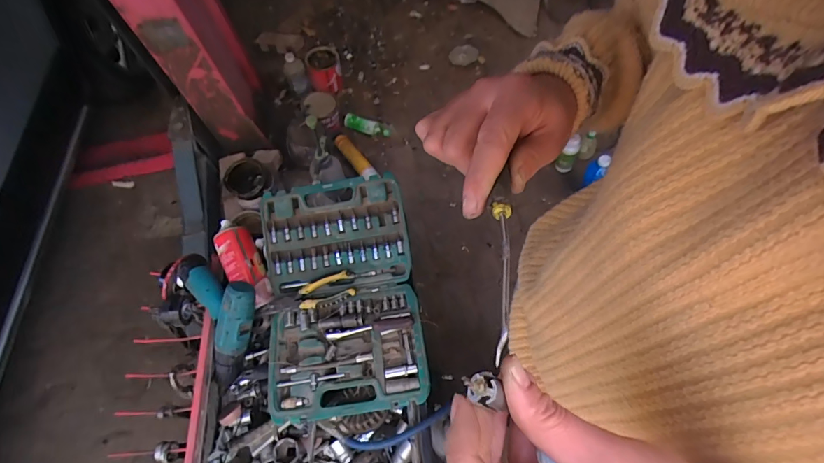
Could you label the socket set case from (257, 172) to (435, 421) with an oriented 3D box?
[{"bbox_3d":[-0.120,0.099,0.668,0.250,0.096,0.363,-9,62,-1],"label":"socket set case"}]

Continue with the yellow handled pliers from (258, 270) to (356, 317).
[{"bbox_3d":[-0.177,0.110,0.686,0.162,0.024,0.046,-18,62,-4],"label":"yellow handled pliers"}]

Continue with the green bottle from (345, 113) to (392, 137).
[{"bbox_3d":[-0.194,-0.458,1.783,0.221,0.049,0.055,9,55,-34],"label":"green bottle"}]

